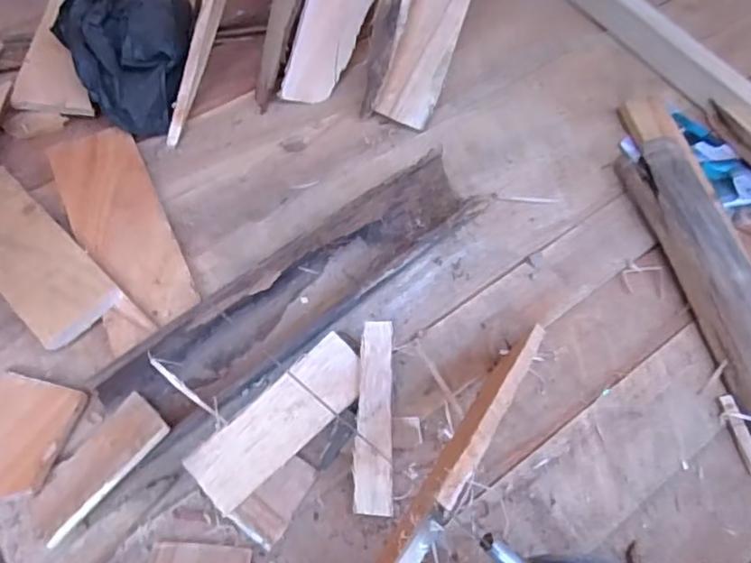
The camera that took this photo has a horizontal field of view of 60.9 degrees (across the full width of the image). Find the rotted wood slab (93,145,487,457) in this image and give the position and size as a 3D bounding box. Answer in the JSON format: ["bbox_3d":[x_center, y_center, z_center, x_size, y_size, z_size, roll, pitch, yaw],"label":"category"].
[{"bbox_3d":[-0.062,0.008,0.643,0.412,0.055,0.097,-39,68,-23],"label":"rotted wood slab"}]

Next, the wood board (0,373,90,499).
[{"bbox_3d":[-0.331,0.145,0.567,0.109,0.025,0.130,10,59,4],"label":"wood board"}]

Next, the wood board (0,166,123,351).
[{"bbox_3d":[-0.361,-0.032,0.658,0.231,0.014,0.085,40,65,20],"label":"wood board"}]

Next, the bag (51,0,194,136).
[{"bbox_3d":[-0.302,-0.300,0.782,0.151,0.084,0.260,-8,60,-8],"label":"bag"}]

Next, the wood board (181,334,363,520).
[{"bbox_3d":[-0.082,0.123,0.572,0.175,0.012,0.059,-40,90,-24],"label":"wood board"}]

